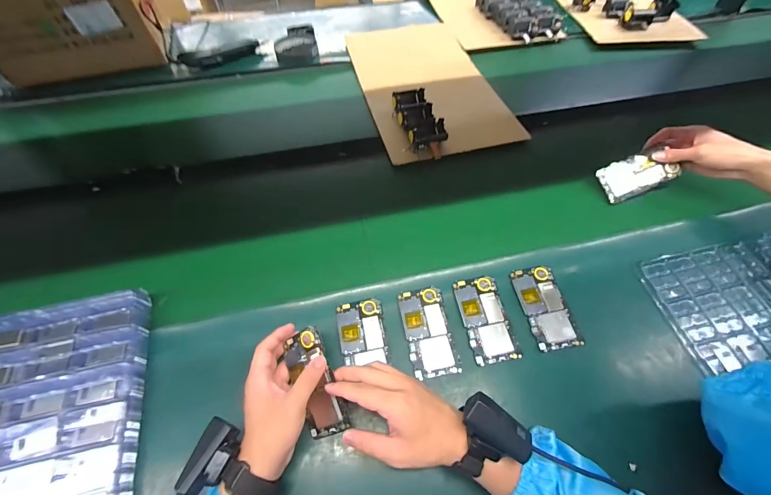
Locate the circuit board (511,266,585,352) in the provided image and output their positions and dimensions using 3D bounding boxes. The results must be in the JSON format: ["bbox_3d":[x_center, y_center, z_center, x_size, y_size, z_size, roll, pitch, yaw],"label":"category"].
[{"bbox_3d":[0.236,0.086,0.502,0.065,0.010,0.122,-7,57,-4],"label":"circuit board"}]

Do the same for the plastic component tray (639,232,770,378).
[{"bbox_3d":[0.585,0.075,0.513,0.353,0.027,0.192,-11,57,-7],"label":"plastic component tray"}]

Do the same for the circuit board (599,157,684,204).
[{"bbox_3d":[0.449,-0.131,0.607,0.119,0.009,0.069,-25,89,10],"label":"circuit board"}]

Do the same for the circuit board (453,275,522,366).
[{"bbox_3d":[0.144,0.102,0.492,0.064,0.006,0.125,-9,62,-5],"label":"circuit board"}]

